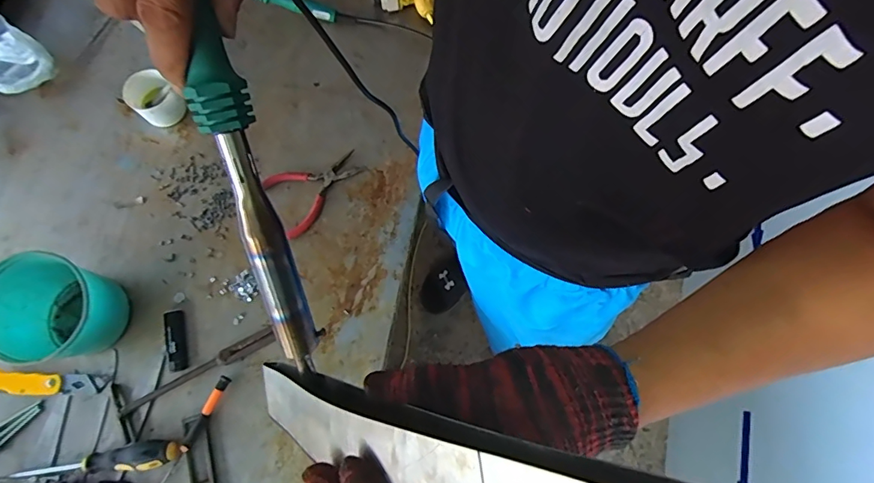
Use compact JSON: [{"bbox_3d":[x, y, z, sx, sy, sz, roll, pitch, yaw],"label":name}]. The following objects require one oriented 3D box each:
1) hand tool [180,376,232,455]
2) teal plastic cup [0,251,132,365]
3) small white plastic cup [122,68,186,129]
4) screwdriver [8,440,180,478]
[{"bbox_3d":[-0.293,0.217,0.601,0.014,0.017,0.095,23,75,4],"label":"hand tool"},{"bbox_3d":[-0.470,0.088,0.589,0.122,0.107,0.120,0,75,-2],"label":"teal plastic cup"},{"bbox_3d":[-0.416,-0.210,0.701,0.070,0.057,0.064,0,75,-2],"label":"small white plastic cup"},{"bbox_3d":[-0.418,0.266,0.580,0.198,0.031,0.030,-4,75,-3],"label":"screwdriver"}]

